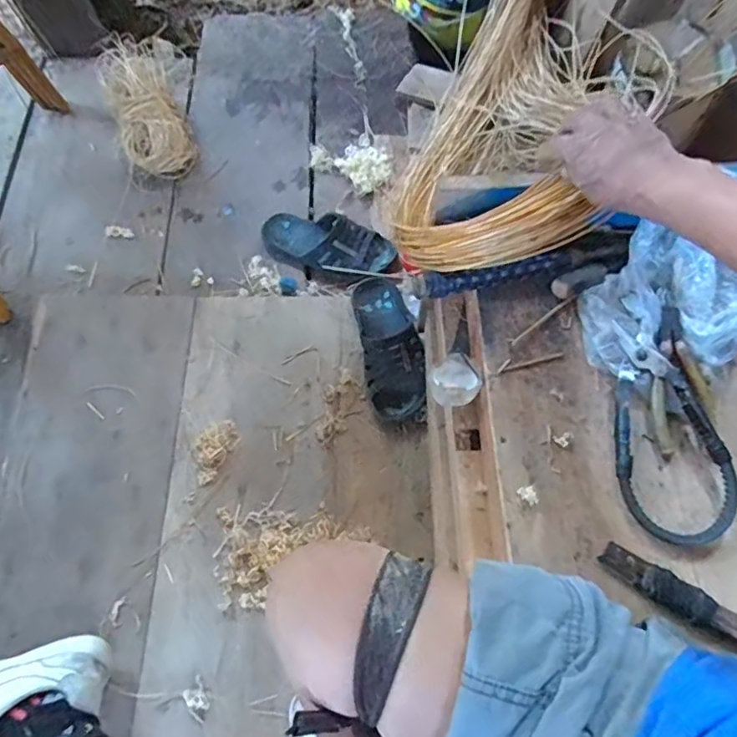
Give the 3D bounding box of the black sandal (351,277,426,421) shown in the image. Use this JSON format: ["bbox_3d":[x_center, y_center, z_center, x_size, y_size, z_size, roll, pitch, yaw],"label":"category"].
[{"bbox_3d":[0.033,-0.044,0.884,0.093,0.067,0.243,-9,67,-3],"label":"black sandal"}]

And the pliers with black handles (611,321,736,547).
[{"bbox_3d":[0.287,0.057,0.539,0.102,0.031,0.206,1,67,2],"label":"pliers with black handles"}]

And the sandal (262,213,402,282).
[{"bbox_3d":[-0.075,-0.219,0.989,0.232,0.063,0.089,24,70,11],"label":"sandal"}]

